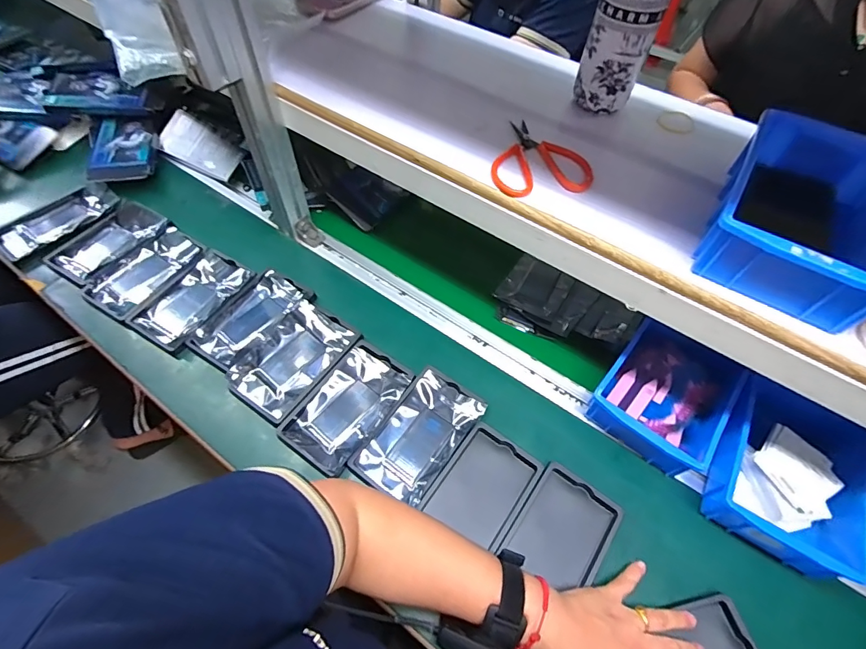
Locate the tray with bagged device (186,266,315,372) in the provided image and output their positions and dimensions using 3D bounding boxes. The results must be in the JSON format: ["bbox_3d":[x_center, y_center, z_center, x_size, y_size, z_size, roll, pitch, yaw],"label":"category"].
[{"bbox_3d":[-0.252,-0.011,0.593,0.088,0.021,0.156,31,62,16],"label":"tray with bagged device"}]

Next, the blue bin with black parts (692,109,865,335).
[{"bbox_3d":[0.328,-0.099,0.377,0.127,0.065,0.203,30,59,16],"label":"blue bin with black parts"}]

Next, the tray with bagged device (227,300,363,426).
[{"bbox_3d":[-0.183,0.044,0.558,0.101,0.013,0.154,32,62,17],"label":"tray with bagged device"}]

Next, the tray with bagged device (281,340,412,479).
[{"bbox_3d":[-0.104,0.098,0.525,0.094,0.010,0.153,32,62,16],"label":"tray with bagged device"}]

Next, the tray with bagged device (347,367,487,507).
[{"bbox_3d":[-0.015,0.132,0.513,0.093,0.026,0.155,32,62,17],"label":"tray with bagged device"}]

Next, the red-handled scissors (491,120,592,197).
[{"bbox_3d":[0.118,-0.171,0.449,0.099,0.014,0.113,17,56,8],"label":"red-handled scissors"}]

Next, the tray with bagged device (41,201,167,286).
[{"bbox_3d":[-0.496,-0.127,0.655,0.100,0.013,0.152,26,61,14],"label":"tray with bagged device"}]

